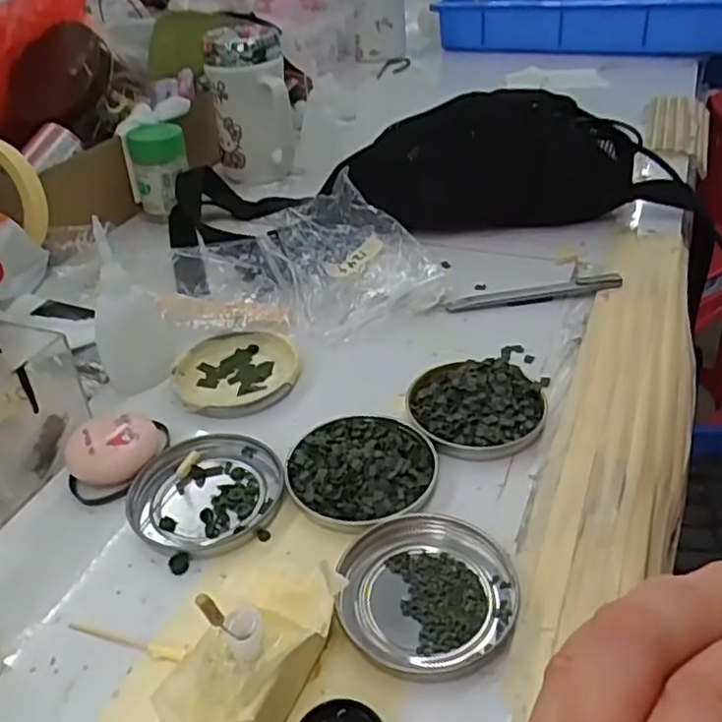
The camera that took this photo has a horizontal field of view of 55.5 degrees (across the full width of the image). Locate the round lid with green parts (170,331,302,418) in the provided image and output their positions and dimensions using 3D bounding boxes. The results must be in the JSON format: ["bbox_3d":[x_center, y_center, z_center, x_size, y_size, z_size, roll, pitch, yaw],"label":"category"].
[{"bbox_3d":[-0.080,0.008,0.445,0.080,0.012,0.072,-10,38,-7],"label":"round lid with green parts"}]

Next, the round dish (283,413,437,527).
[{"bbox_3d":[0.000,0.056,0.365,0.076,0.011,0.075,-3,37,2],"label":"round dish"}]

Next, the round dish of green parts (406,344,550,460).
[{"bbox_3d":[0.074,0.020,0.404,0.092,0.014,0.083,-18,40,-18],"label":"round dish of green parts"}]

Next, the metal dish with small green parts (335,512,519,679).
[{"bbox_3d":[0.029,0.103,0.307,0.077,0.012,0.072,-3,37,2],"label":"metal dish with small green parts"}]

